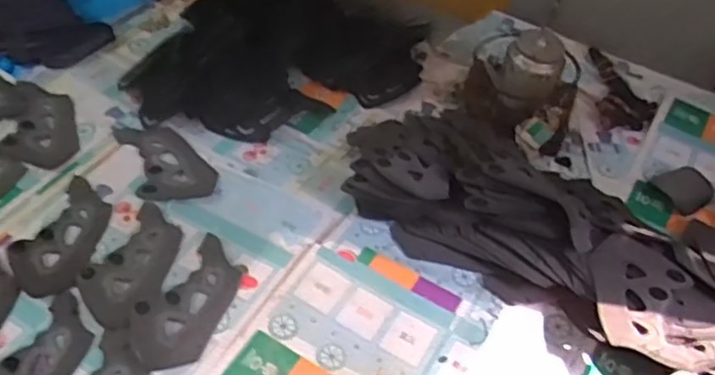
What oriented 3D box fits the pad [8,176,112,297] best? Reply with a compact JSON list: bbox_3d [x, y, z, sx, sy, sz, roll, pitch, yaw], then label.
[{"bbox_3d":[-0.451,0.070,1.023,0.119,0.007,0.220,11,48,5],"label":"pad"}]

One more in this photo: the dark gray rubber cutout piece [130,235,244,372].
[{"bbox_3d":[-0.232,0.155,0.918,0.115,0.014,0.210,22,50,15],"label":"dark gray rubber cutout piece"}]

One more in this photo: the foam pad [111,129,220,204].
[{"bbox_3d":[-0.319,-0.046,1.106,0.122,0.012,0.205,-19,52,-20],"label":"foam pad"}]

